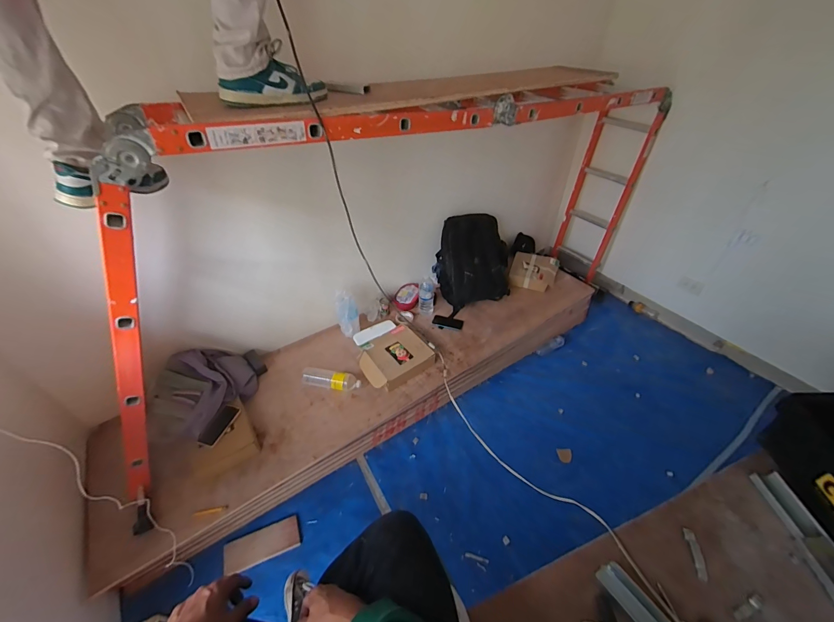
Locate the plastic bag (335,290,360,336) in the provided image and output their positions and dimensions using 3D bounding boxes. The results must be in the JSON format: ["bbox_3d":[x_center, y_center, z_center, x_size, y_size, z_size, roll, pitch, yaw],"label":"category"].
[{"bbox_3d":[-0.340,0.021,1.729,0.101,0.236,0.109,-11,42,-11],"label":"plastic bag"}]

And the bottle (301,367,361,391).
[{"bbox_3d":[-0.382,0.301,1.549,0.264,0.077,0.089,4,41,5],"label":"bottle"}]

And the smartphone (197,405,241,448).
[{"bbox_3d":[-0.754,0.437,1.344,0.067,0.017,0.167,26,48,-3],"label":"smartphone"}]

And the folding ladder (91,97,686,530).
[{"bbox_3d":[-0.024,-0.299,1.460,2.483,1.096,0.457,-26,47,-26],"label":"folding ladder"}]

